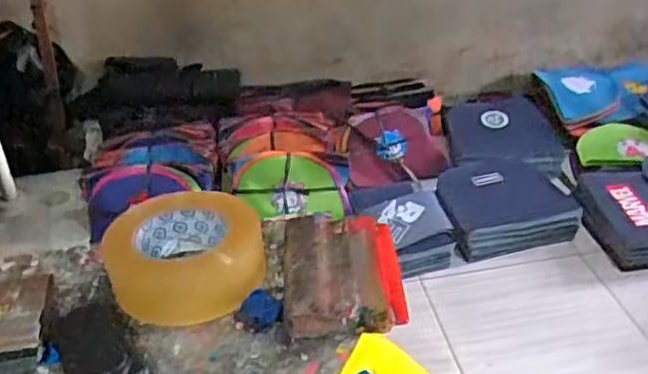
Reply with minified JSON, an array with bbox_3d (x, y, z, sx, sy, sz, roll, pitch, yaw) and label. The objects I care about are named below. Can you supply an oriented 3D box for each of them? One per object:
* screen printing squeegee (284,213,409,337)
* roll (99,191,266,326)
[{"bbox_3d":[0.014,0.068,0.570,0.095,0.027,0.143,-4,33,-1],"label":"screen printing squeegee"},{"bbox_3d":[-0.119,0.057,0.569,0.130,0.057,0.102,-2,34,3],"label":"roll"}]

